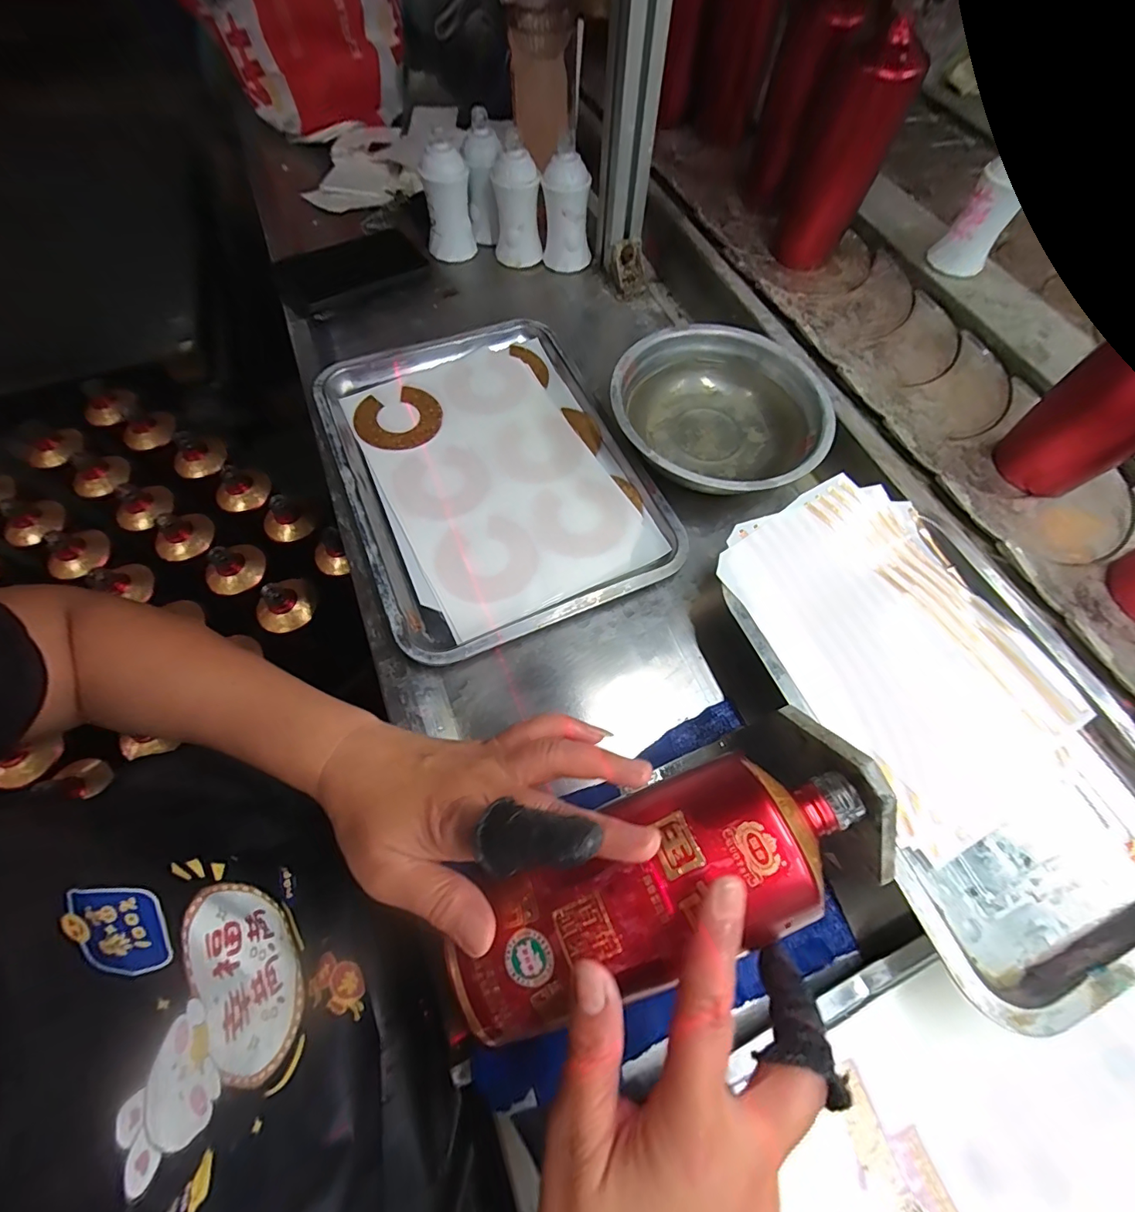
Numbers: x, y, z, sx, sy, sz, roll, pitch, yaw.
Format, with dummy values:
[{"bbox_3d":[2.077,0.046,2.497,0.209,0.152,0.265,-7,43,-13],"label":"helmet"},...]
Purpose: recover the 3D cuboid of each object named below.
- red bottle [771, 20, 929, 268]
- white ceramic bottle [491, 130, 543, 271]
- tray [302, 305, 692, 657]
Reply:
[{"bbox_3d":[0.293,-0.485,0.513,0.073,0.175,0.075,12,71,8],"label":"red bottle"},{"bbox_3d":[-0.062,-0.479,0.573,0.056,0.107,0.047,-7,69,1],"label":"white ceramic bottle"},{"bbox_3d":[-0.073,-0.135,0.444,0.253,0.021,0.342,-23,69,-5],"label":"tray"}]

